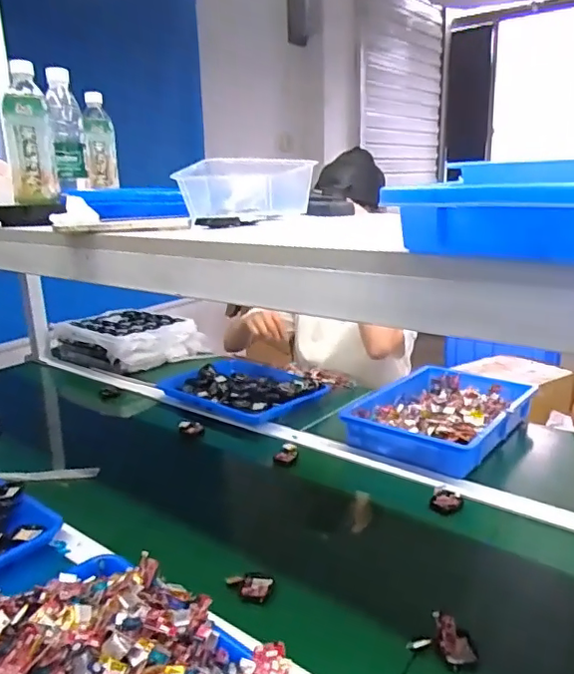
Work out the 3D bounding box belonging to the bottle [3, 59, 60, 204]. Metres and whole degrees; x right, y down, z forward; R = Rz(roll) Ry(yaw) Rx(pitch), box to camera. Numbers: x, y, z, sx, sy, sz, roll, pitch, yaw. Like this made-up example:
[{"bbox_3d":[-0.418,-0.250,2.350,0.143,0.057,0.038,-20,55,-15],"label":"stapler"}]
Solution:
[{"bbox_3d":[-0.370,-0.291,0.811,0.061,0.187,0.068,-8,17,-20],"label":"bottle"}]

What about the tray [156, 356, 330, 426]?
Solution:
[{"bbox_3d":[-0.094,0.112,1.276,0.343,0.050,0.256,9,20,36],"label":"tray"}]

